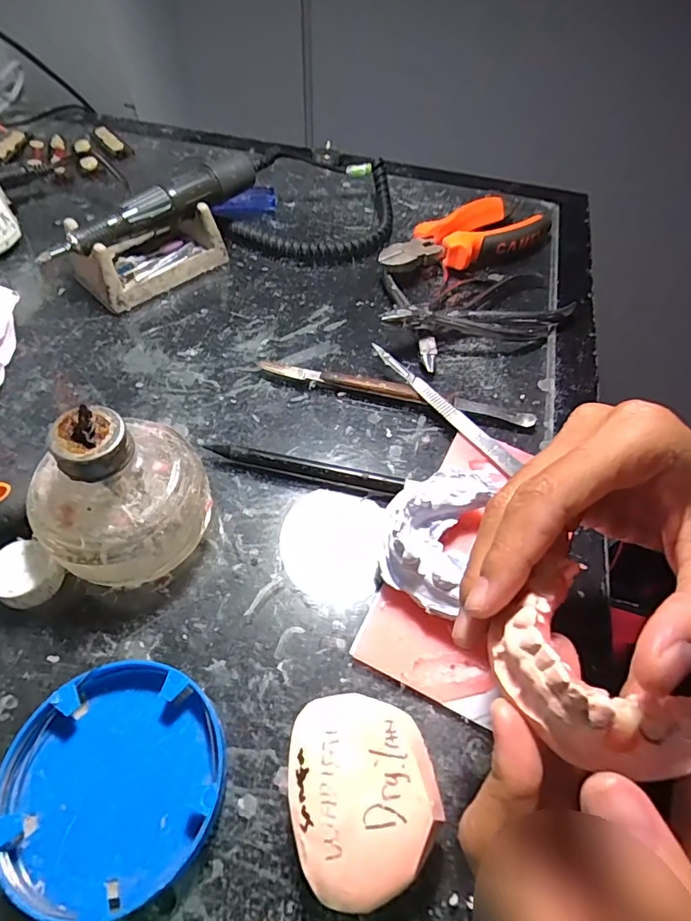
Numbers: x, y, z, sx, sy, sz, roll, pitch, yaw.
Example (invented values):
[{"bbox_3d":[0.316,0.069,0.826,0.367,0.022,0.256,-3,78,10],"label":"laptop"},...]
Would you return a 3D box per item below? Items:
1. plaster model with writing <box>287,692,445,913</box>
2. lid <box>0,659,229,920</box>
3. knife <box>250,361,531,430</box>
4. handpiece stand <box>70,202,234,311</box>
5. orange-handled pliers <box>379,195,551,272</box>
[{"bbox_3d":[0.005,0.121,0.185,0.050,0.032,0.062,-9,56,-9],"label":"plaster model with writing"},{"bbox_3d":[-0.087,0.120,0.191,0.078,0.016,0.078,2,55,-2],"label":"lid"},{"bbox_3d":[0.032,-0.043,0.314,0.171,0.010,0.014,14,55,6],"label":"knife"},{"bbox_3d":[-0.147,-0.157,0.368,0.097,0.044,0.056,-36,64,-25],"label":"handpiece stand"},{"bbox_3d":[0.096,-0.170,0.397,0.144,0.028,0.062,-35,63,-24],"label":"orange-handled pliers"}]

